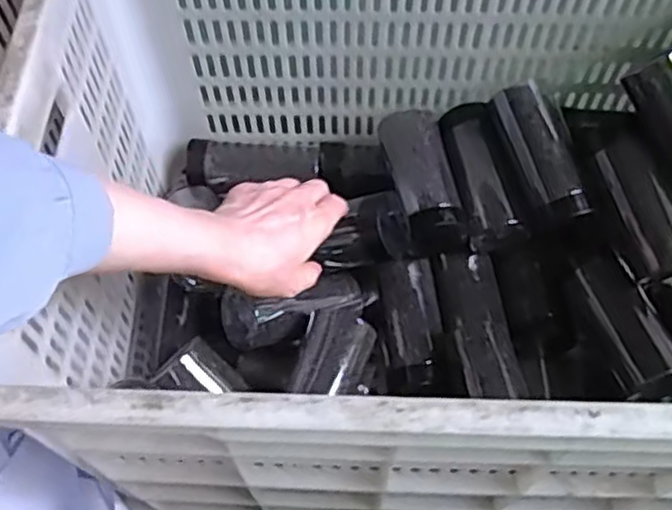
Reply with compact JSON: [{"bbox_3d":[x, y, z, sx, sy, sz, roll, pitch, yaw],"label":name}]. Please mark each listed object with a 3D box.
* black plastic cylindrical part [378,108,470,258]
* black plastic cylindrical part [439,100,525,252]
[{"bbox_3d":[0.090,-0.076,0.759,0.060,0.069,0.159,-8,62,-3],"label":"black plastic cylindrical part"},{"bbox_3d":[0.148,-0.075,0.746,0.059,0.062,0.156,-13,62,-5],"label":"black plastic cylindrical part"}]

